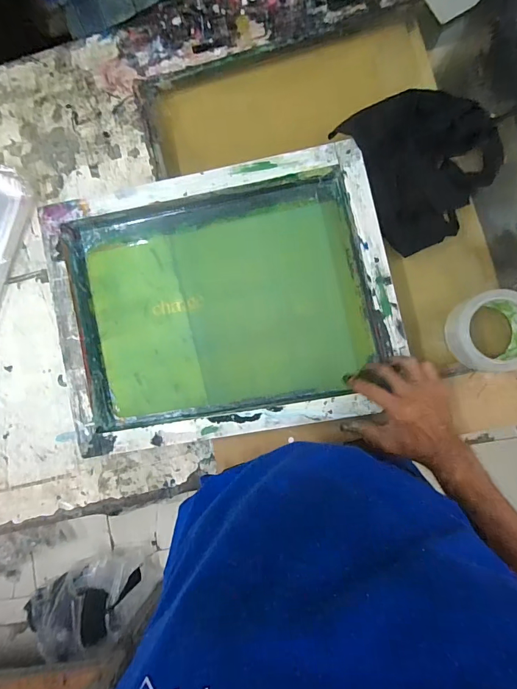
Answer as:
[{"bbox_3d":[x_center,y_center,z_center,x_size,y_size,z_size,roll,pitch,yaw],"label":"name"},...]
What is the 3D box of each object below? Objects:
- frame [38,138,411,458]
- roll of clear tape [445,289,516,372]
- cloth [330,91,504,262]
[{"bbox_3d":[-0.051,-0.057,0.540,0.448,0.049,0.354,-10,87,4],"label":"frame"},{"bbox_3d":[0.306,-0.017,0.500,0.098,0.052,0.099,0,88,4],"label":"roll of clear tape"},{"bbox_3d":[0.239,-0.254,0.524,0.193,0.037,0.213,-23,86,3],"label":"cloth"}]

